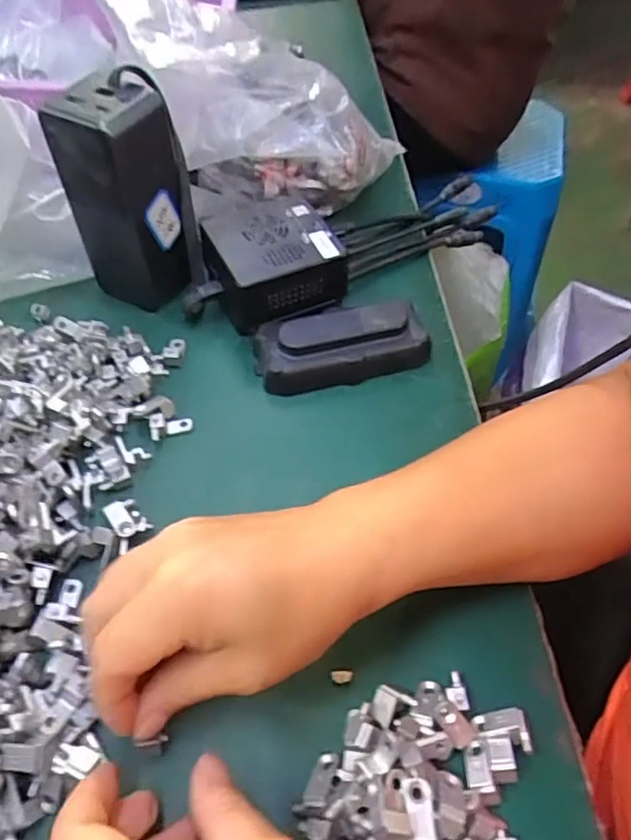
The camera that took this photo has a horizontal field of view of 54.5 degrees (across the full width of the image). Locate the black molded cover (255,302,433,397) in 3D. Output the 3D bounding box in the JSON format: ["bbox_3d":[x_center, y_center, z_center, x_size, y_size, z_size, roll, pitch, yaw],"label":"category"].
[{"bbox_3d":[0.015,-0.049,0.391,0.103,0.034,0.051,-12,55,-13],"label":"black molded cover"}]

